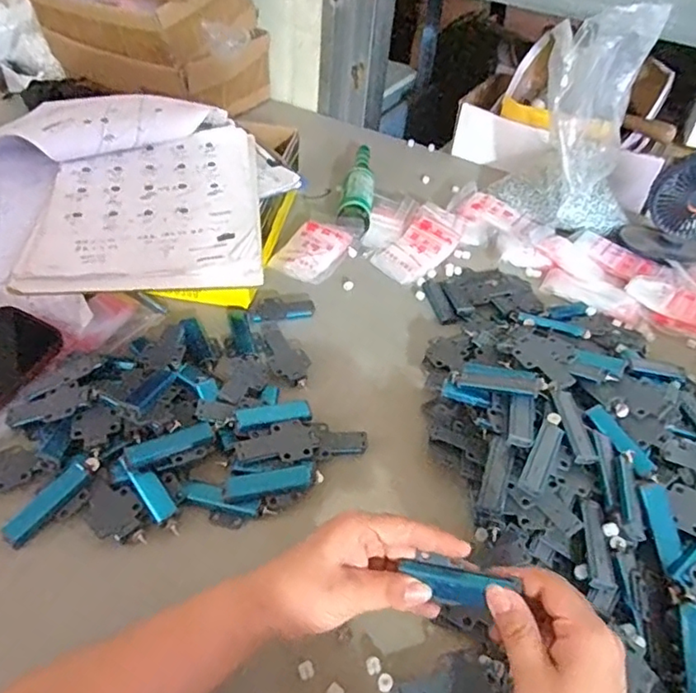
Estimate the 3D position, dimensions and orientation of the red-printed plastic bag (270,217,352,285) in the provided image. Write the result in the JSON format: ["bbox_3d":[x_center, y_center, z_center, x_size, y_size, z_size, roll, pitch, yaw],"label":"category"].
[{"bbox_3d":[-0.047,-0.131,0.774,0.079,0.022,0.108,24,47,17],"label":"red-printed plastic bag"}]

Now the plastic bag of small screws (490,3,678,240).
[{"bbox_3d":[0.345,-0.318,0.816,0.153,0.275,0.153,-12,47,-18],"label":"plastic bag of small screws"}]

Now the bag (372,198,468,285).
[{"bbox_3d":[0.107,-0.149,0.808,0.080,0.020,0.165,28,48,21],"label":"bag"}]

